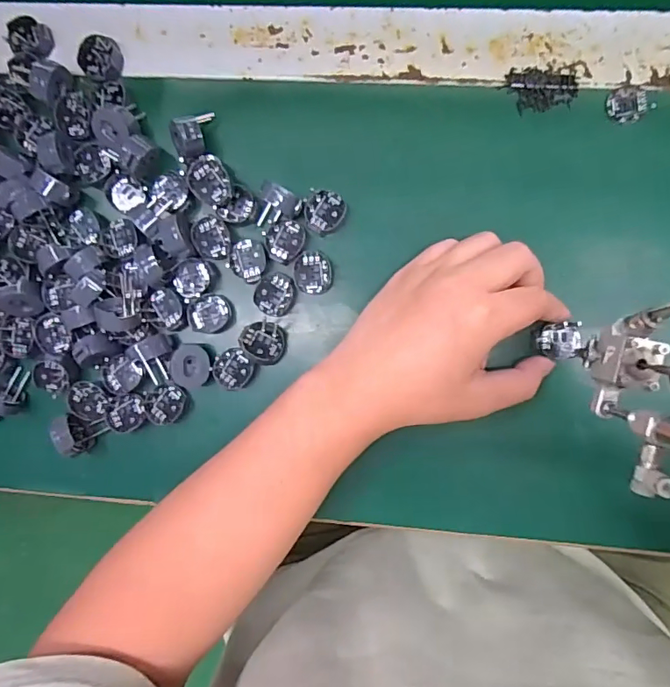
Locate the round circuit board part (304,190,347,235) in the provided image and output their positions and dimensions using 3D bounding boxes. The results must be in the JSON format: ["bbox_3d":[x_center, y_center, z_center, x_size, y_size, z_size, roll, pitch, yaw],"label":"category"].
[{"bbox_3d":[-0.006,-0.087,0.332,0.025,0.010,0.029,45,94,1],"label":"round circuit board part"}]

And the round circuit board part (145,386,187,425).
[{"bbox_3d":[-0.116,0.042,0.344,0.024,0.006,0.028,41,94,1],"label":"round circuit board part"}]

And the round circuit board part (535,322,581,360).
[{"bbox_3d":[0.143,-0.001,0.320,0.027,0.010,0.023,-8,92,3],"label":"round circuit board part"}]

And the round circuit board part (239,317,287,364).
[{"bbox_3d":[-0.047,0.000,0.334,0.026,0.012,0.029,-31,90,4],"label":"round circuit board part"}]

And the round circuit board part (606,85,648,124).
[{"bbox_3d":[0.186,-0.153,0.318,0.024,0.004,0.023,0,92,3],"label":"round circuit board part"}]

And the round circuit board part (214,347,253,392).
[{"bbox_3d":[-0.068,0.017,0.340,0.025,0.008,0.028,2,92,3],"label":"round circuit board part"}]

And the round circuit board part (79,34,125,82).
[{"bbox_3d":[-0.160,-0.194,0.341,0.026,0.006,0.029,6,92,3],"label":"round circuit board part"}]

